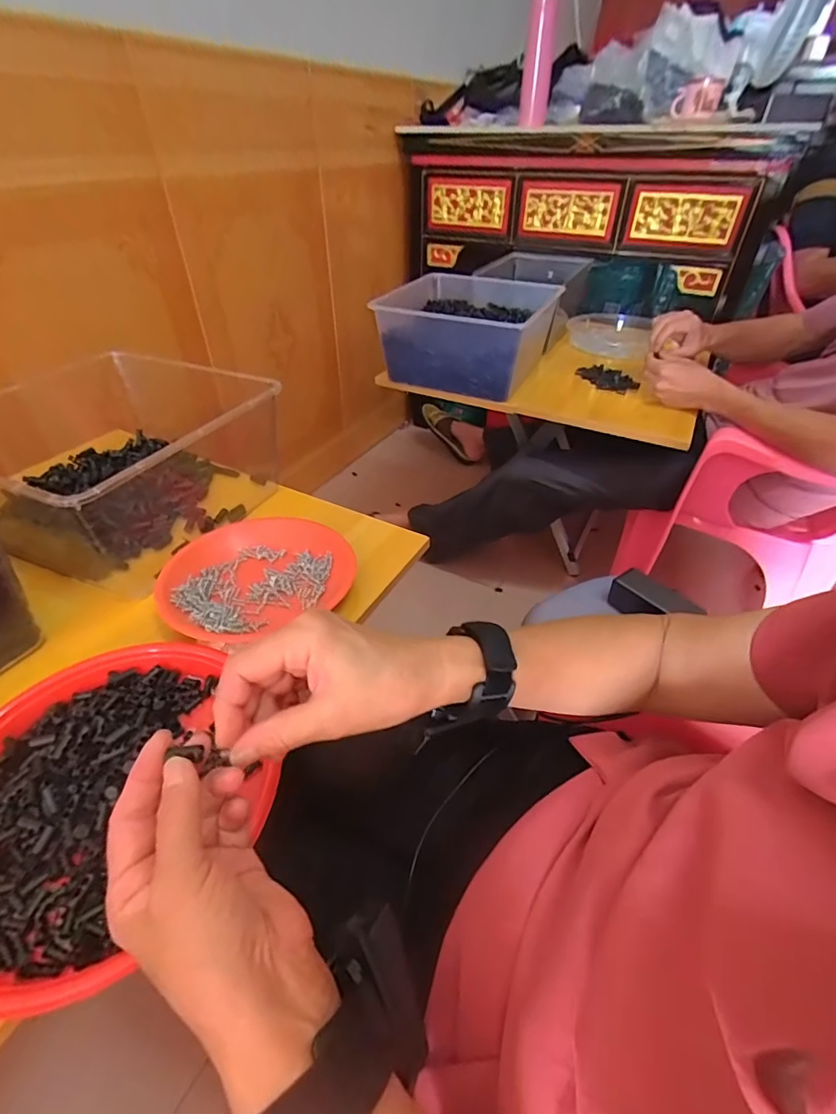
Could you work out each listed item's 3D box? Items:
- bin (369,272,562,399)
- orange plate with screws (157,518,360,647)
[{"bbox_3d":[0.097,-0.448,0.987,0.311,0.162,0.327,15,43,15],"label":"bin"},{"bbox_3d":[-0.173,0.015,0.522,0.191,0.029,0.163,-24,47,-26],"label":"orange plate with screws"}]

